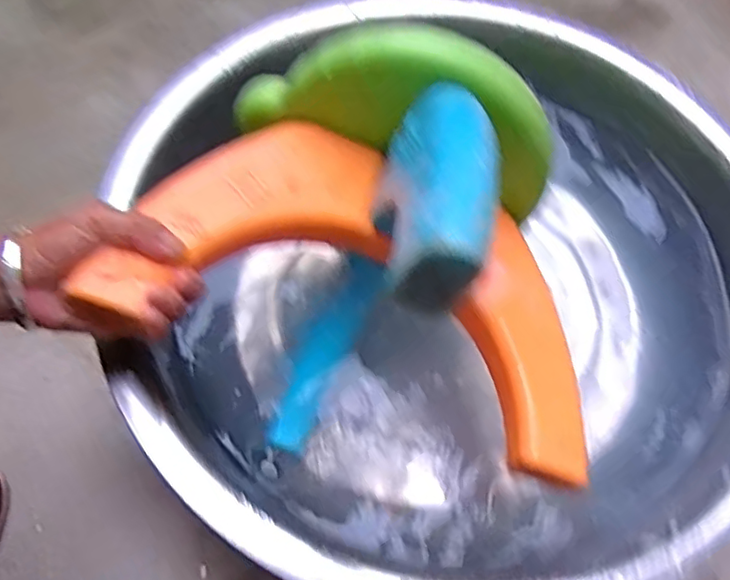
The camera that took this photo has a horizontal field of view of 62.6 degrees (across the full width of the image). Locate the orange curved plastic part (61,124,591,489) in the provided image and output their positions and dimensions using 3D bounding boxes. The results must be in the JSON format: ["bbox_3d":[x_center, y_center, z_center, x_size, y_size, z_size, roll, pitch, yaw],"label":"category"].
[{"bbox_3d":[0.011,-0.008,0.410,0.326,0.023,0.181,22,61,-8],"label":"orange curved plastic part"}]

